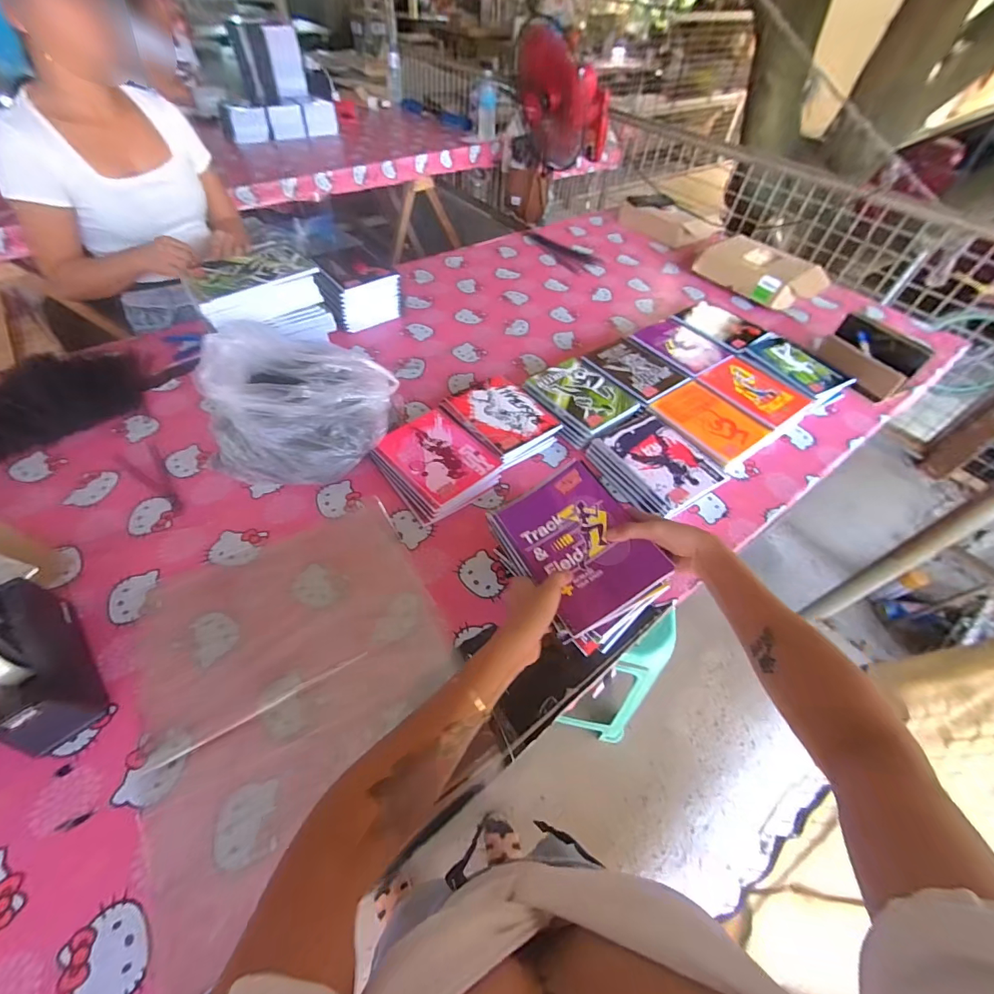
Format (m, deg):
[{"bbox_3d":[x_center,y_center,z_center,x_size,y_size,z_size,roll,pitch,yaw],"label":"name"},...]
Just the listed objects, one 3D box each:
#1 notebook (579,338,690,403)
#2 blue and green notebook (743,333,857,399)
[{"bbox_3d":[0.313,-0.293,0.961,0.155,0.011,0.199,-33,60,-24],"label":"notebook"},{"bbox_3d":[0.696,-0.314,1.005,0.144,0.022,0.230,-23,57,-16],"label":"blue and green notebook"}]

